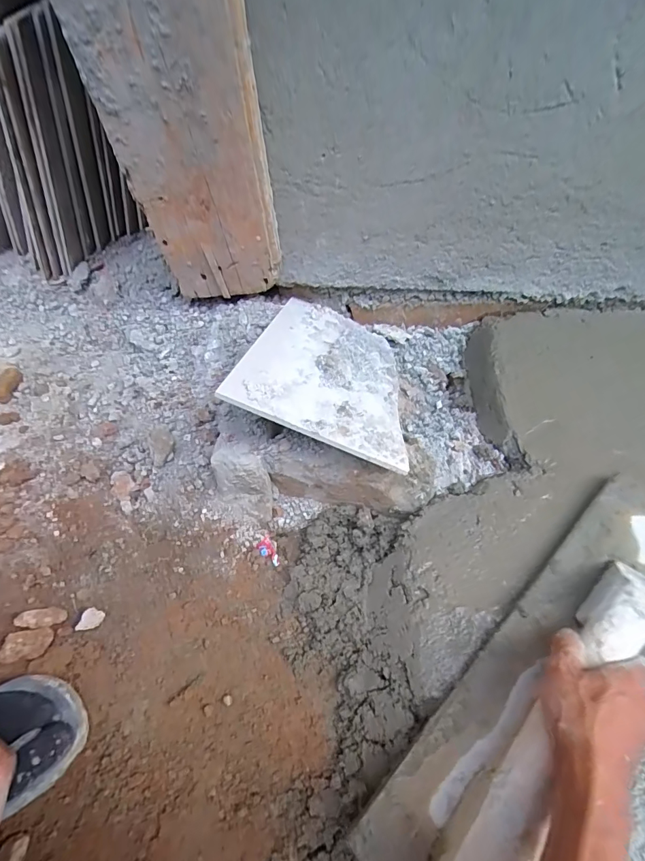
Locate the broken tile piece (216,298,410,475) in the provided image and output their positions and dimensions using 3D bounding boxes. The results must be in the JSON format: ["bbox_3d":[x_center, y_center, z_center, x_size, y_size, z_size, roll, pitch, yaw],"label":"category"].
[{"bbox_3d":[0.017,-0.094,0.599,0.224,0.012,0.329,23,37,-4],"label":"broken tile piece"}]

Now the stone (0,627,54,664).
[{"bbox_3d":[-0.344,0.249,0.483,0.049,0.026,0.030,-12,54,-5],"label":"stone"}]

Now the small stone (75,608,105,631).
[{"bbox_3d":[-0.283,0.232,0.506,0.023,0.009,0.027,14,56,14],"label":"small stone"}]

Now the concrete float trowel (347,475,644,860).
[{"bbox_3d":[0.228,0.204,0.379,0.473,0.068,0.112,-37,60,-22],"label":"concrete float trowel"}]

